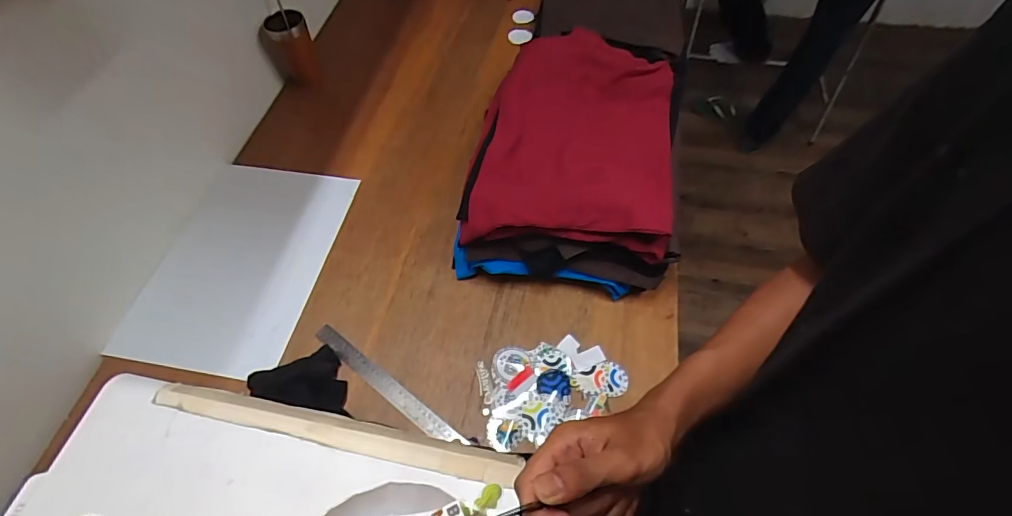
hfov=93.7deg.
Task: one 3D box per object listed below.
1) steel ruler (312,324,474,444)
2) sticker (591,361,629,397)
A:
[{"bbox_3d":[-0.182,0.193,0.718,0.291,0.007,0.027,33,67,19],"label":"steel ruler"},{"bbox_3d":[0.158,0.184,0.721,0.054,0.009,0.052,-2,59,3],"label":"sticker"}]

